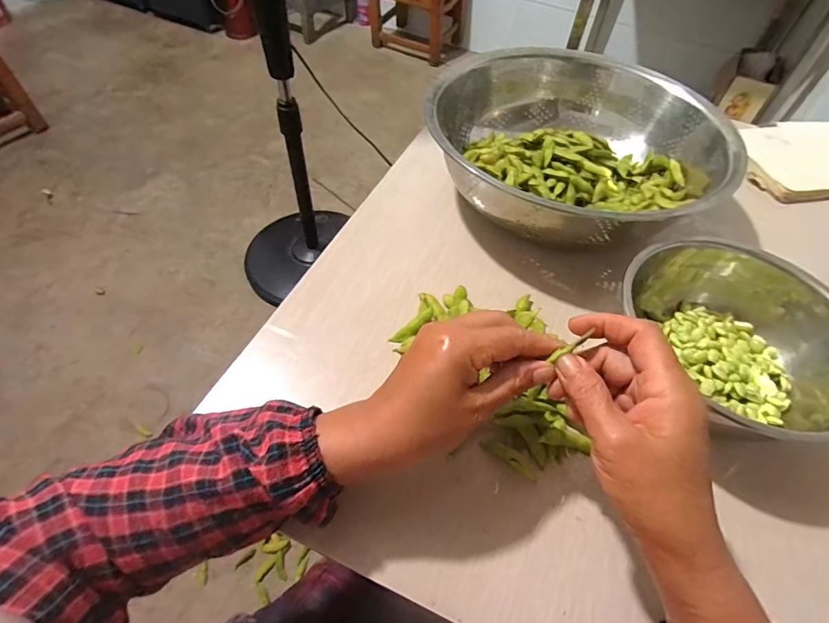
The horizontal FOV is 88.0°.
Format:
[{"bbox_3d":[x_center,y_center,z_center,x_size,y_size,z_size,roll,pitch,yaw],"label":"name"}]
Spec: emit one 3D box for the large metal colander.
[{"bbox_3d":[0.180,-0.187,0.507,0.284,0.119,0.302,3,53,-4],"label":"large metal colander"}]

